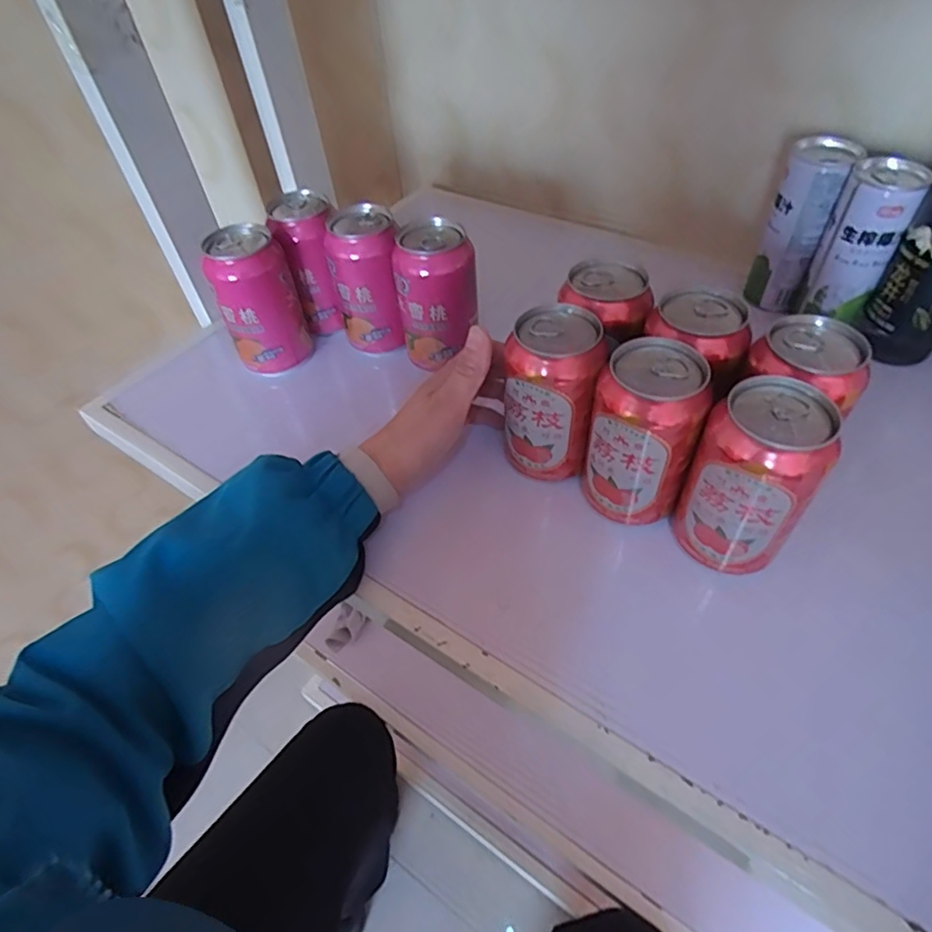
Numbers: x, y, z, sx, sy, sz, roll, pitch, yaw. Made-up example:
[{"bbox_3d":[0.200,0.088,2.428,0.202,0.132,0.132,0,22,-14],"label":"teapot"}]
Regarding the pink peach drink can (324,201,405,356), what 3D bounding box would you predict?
[{"bbox_3d":[-0.081,-0.152,0.483,0.053,0.107,0.054,-3,49,3],"label":"pink peach drink can"}]

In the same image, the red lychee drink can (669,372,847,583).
[{"bbox_3d":[0.160,0.010,0.327,0.061,0.106,0.055,24,56,23],"label":"red lychee drink can"}]

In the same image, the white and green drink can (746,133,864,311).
[{"bbox_3d":[0.279,-0.201,0.489,0.052,0.127,0.050,15,53,17],"label":"white and green drink can"}]

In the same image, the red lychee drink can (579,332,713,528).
[{"bbox_3d":[0.107,-0.019,0.354,0.062,0.101,0.057,15,53,17],"label":"red lychee drink can"}]

